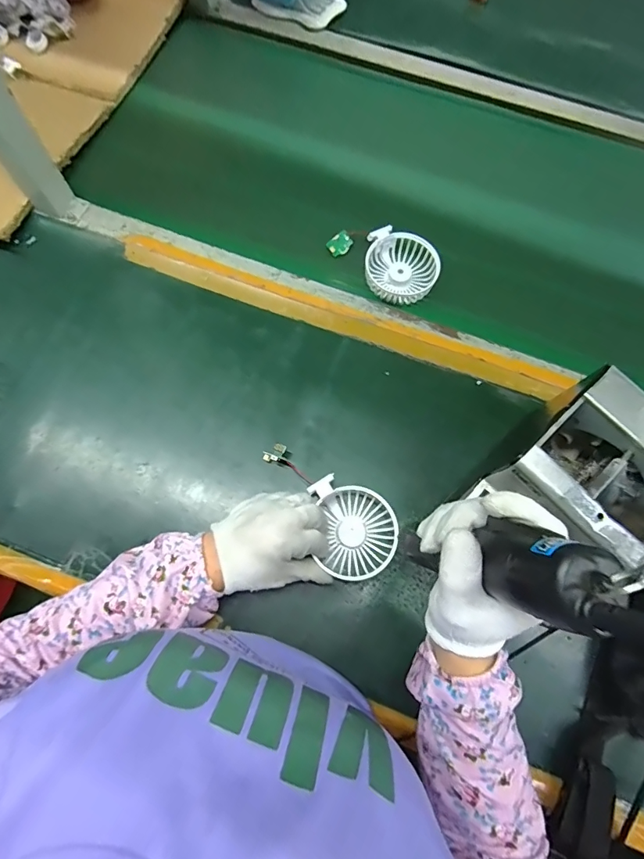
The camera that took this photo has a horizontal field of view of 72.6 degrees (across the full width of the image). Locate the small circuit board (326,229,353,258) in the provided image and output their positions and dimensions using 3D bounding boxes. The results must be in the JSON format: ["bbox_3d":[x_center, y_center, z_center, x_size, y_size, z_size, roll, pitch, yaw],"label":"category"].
[{"bbox_3d":[0.023,-0.238,0.564,0.035,0.008,0.025,-39,114,-12],"label":"small circuit board"}]

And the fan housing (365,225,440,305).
[{"bbox_3d":[0.096,-0.201,0.543,0.092,0.026,0.080,25,75,7],"label":"fan housing"}]

